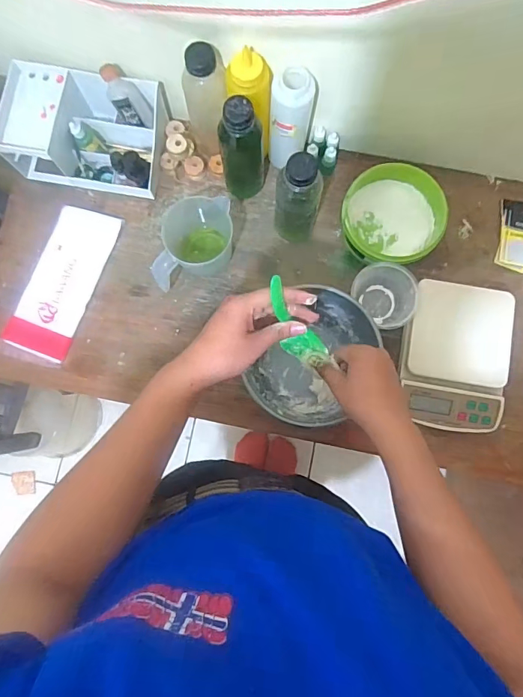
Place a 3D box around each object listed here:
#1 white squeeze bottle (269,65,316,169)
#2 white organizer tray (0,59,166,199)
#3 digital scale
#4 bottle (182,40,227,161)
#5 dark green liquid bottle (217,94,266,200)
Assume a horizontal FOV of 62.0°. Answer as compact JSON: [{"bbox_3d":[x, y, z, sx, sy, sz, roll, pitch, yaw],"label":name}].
[{"bbox_3d":[0.042,-0.339,0.656,0.059,0.158,0.066,11,83,2],"label":"white squeeze bottle"},{"bbox_3d":[-0.284,-0.351,0.710,0.236,0.102,0.150,10,83,2],"label":"white organizer tray"},{"bbox_3d":[0.297,0.015,0.671,0.156,0.051,0.218,7,83,1],"label":"digital scale"},{"bbox_3d":[-0.085,-0.360,0.660,0.060,0.186,0.055,0,82,0],"label":"bottle"},{"bbox_3d":[-0.026,-0.291,0.647,0.066,0.180,0.055,-6,82,0],"label":"dark green liquid bottle"}]

